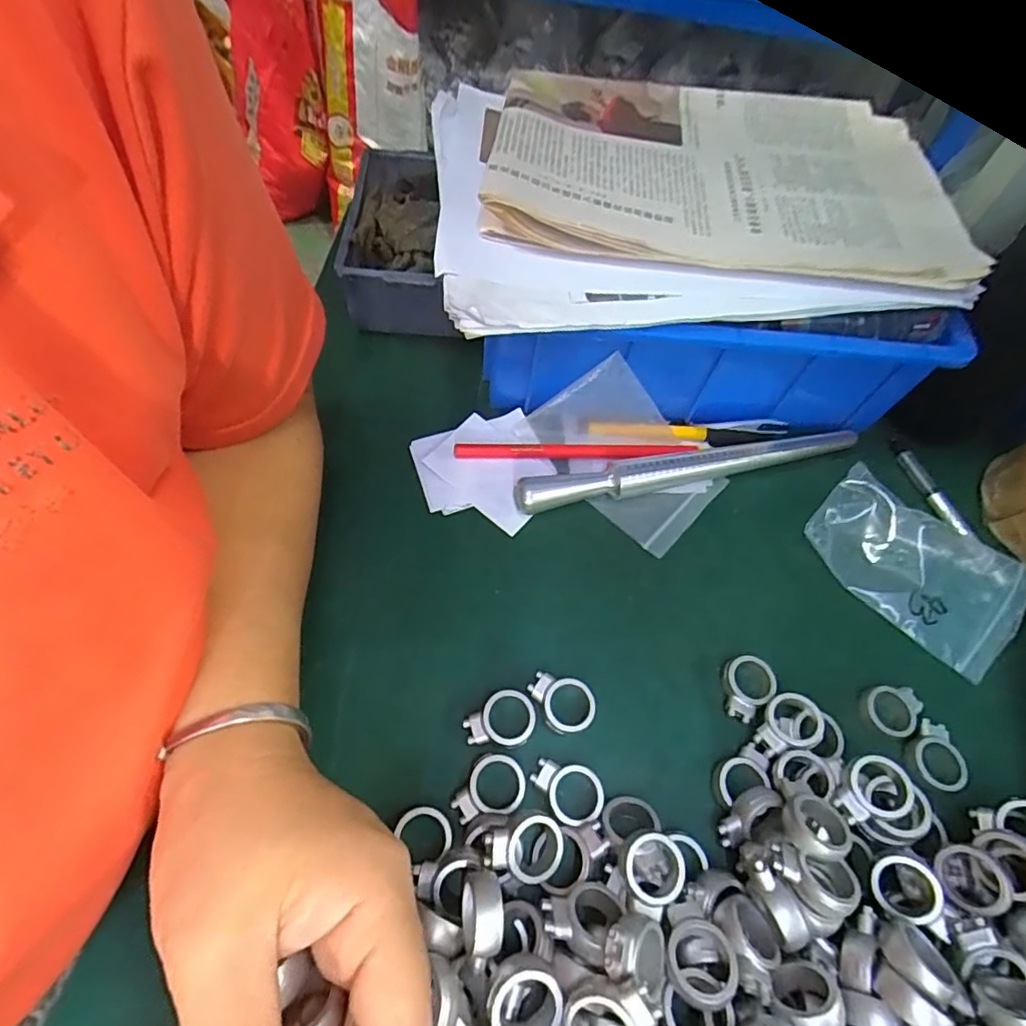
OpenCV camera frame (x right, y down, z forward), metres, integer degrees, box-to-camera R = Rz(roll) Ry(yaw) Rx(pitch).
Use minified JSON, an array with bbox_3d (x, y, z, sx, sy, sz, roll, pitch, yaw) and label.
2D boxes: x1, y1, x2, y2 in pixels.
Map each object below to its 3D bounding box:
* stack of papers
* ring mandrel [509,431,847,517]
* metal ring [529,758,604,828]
[{"bbox_3d":[0.108,-0.223,0.366,0.306,0.036,0.291,-3,58,-4],"label":"stack of papers"},{"bbox_3d":[0.114,-0.030,0.349,0.230,0.022,0.017,-11,61,-13],"label":"ring mandrel"},{"bbox_3d":[0.025,0.127,0.252,0.034,0.008,0.024,27,60,9],"label":"metal ring"}]

